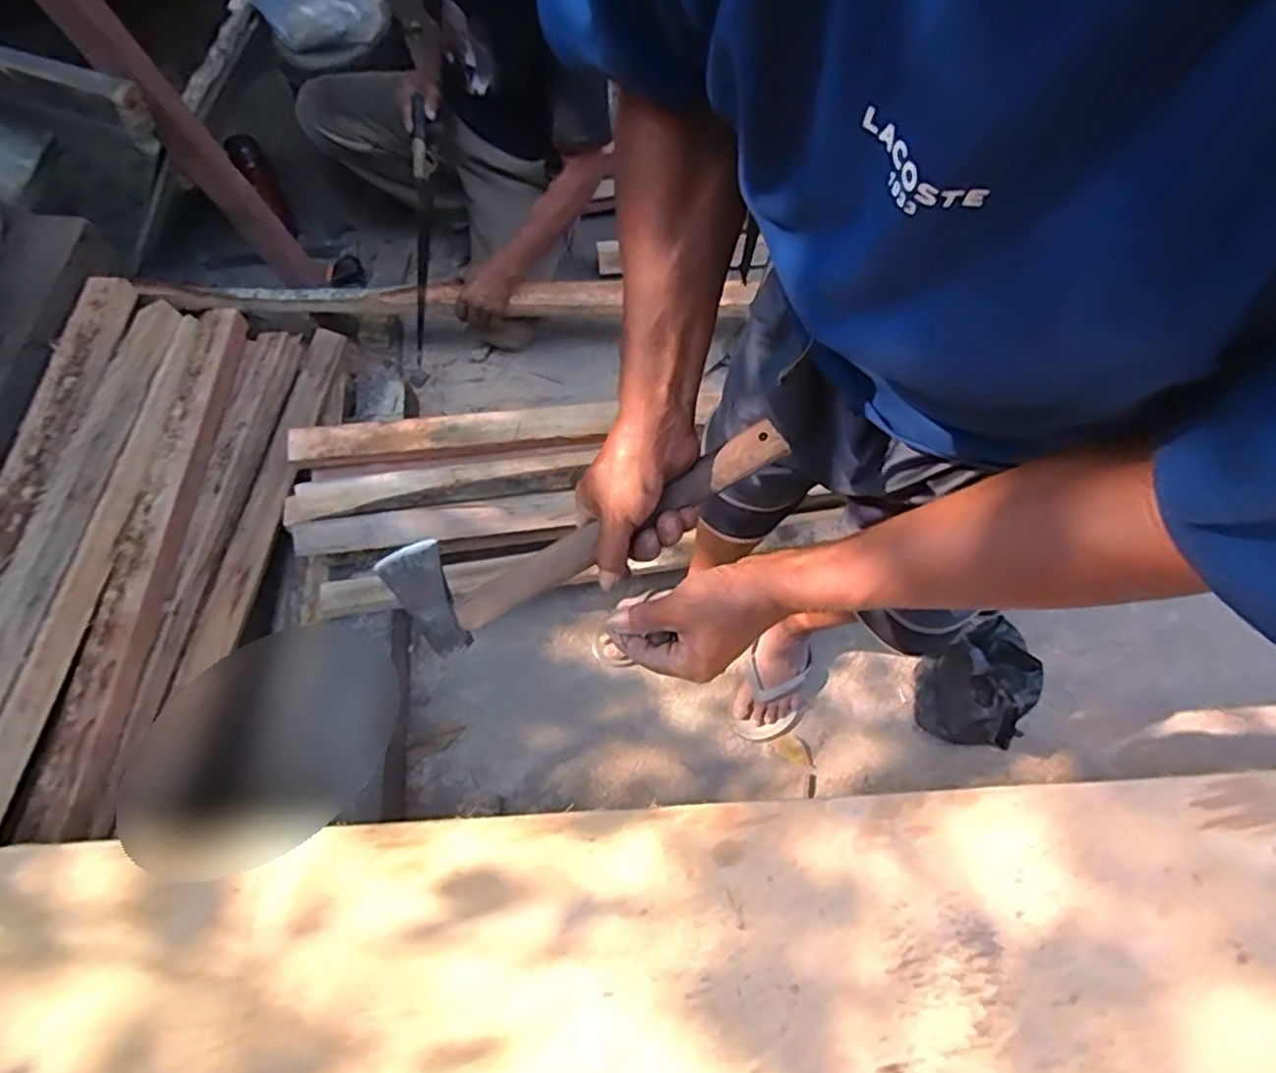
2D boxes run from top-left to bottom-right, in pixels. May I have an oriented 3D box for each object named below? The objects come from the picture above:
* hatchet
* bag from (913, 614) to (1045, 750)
[{"bbox_3d":[-0.052,-0.008,0.529,0.345,0.048,0.079,-26,63,11],"label":"hatchet"},{"bbox_3d":[0.568,0.248,1.113,0.152,0.110,0.197,41,70,19],"label":"bag"}]

